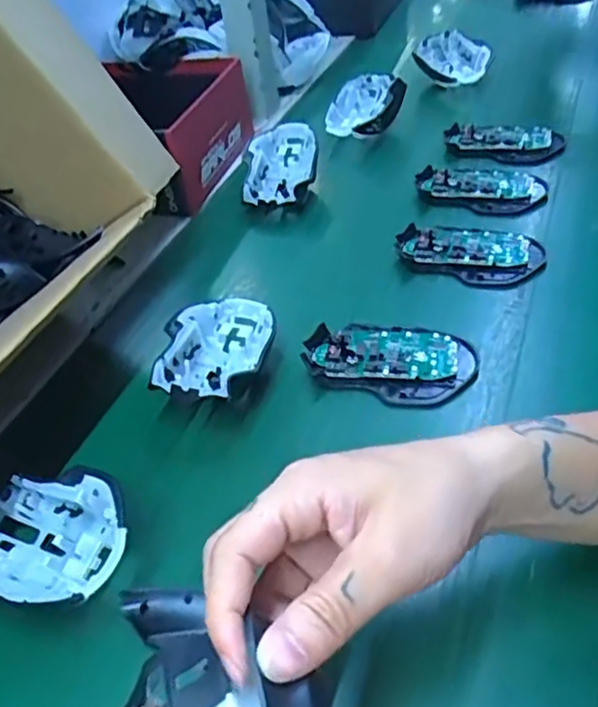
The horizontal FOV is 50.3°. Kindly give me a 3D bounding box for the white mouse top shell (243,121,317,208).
[{"bbox_3d":[-0.015,-0.185,0.643,0.070,0.034,0.108,-4,57,10],"label":"white mouse top shell"}]

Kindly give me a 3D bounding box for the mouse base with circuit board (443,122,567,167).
[{"bbox_3d":[0.209,-0.217,0.652,0.117,0.016,0.067,7,46,15],"label":"mouse base with circuit board"}]

